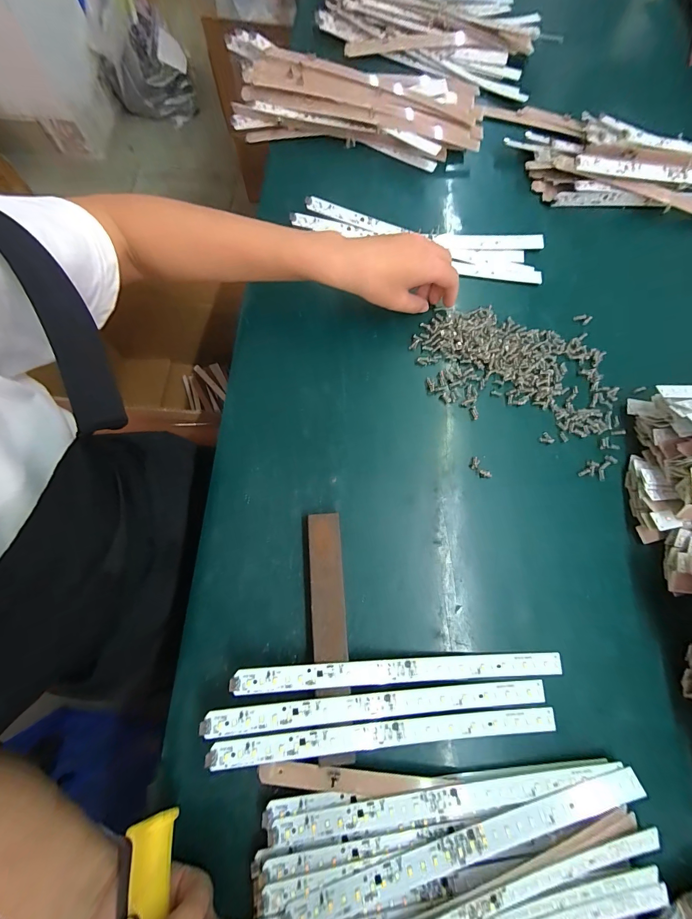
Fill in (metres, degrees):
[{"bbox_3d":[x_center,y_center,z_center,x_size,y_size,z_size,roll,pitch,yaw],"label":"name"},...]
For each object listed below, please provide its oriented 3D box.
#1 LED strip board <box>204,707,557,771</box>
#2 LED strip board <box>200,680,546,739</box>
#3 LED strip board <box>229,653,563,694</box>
[{"bbox_3d":[0.040,0.225,0.267,0.283,0.007,0.019,3,67,-10],"label":"LED strip board"},{"bbox_3d":[0.034,0.204,0.271,0.282,0.006,0.019,2,70,-10],"label":"LED strip board"},{"bbox_3d":[0.052,0.181,0.279,0.282,0.008,0.018,3,69,-9],"label":"LED strip board"}]

